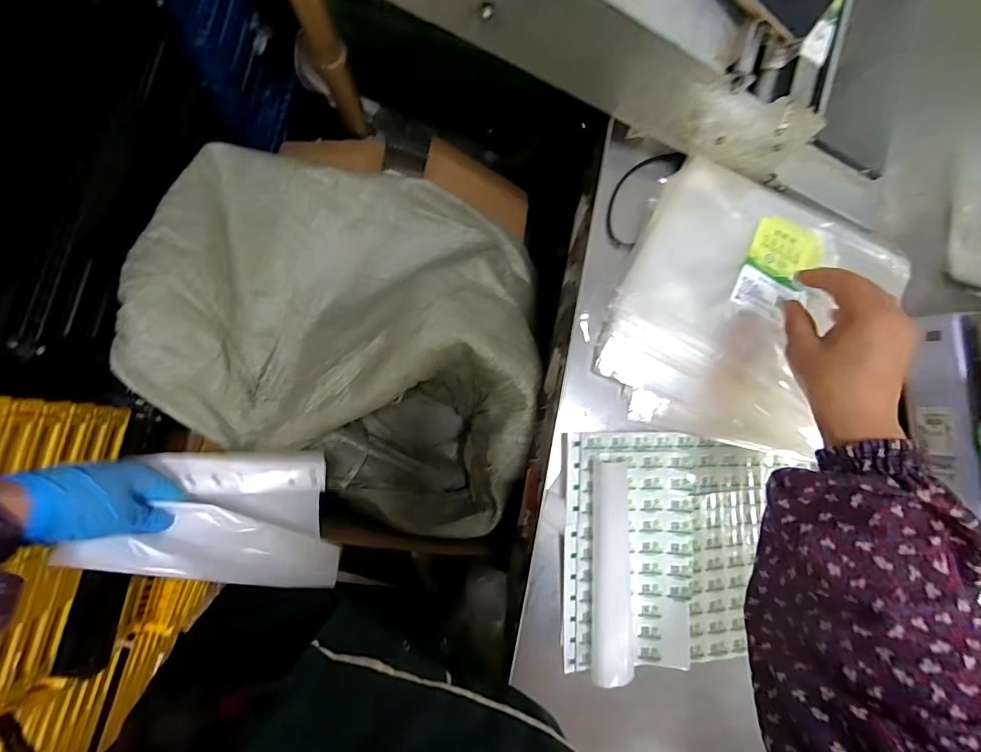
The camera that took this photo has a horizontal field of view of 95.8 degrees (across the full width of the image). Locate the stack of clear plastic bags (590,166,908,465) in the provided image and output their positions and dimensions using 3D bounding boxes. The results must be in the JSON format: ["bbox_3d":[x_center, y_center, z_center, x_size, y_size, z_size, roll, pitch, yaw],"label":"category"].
[{"bbox_3d":[0.254,-0.071,0.451,0.238,0.048,0.274,24,88,4],"label":"stack of clear plastic bags"}]

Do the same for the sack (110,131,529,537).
[{"bbox_3d":[-0.168,-0.061,0.528,0.451,0.176,0.422,12,83,-7],"label":"sack"}]

